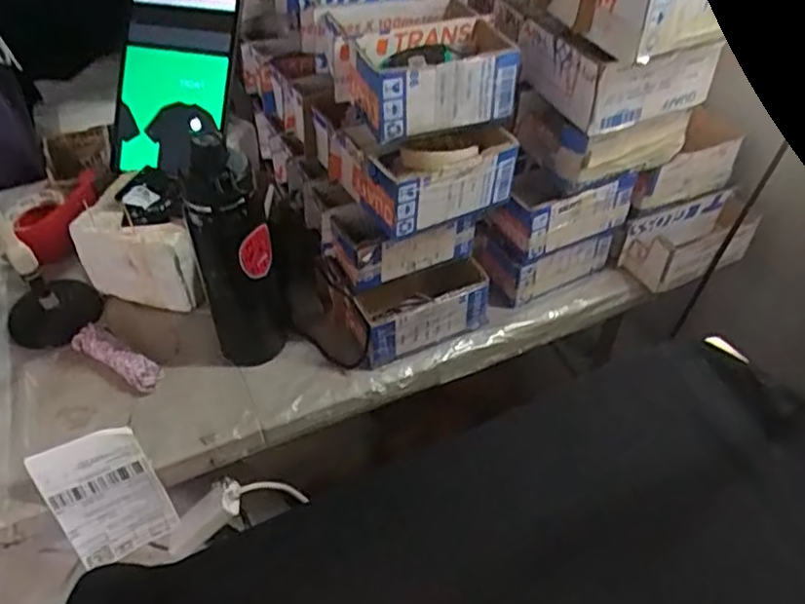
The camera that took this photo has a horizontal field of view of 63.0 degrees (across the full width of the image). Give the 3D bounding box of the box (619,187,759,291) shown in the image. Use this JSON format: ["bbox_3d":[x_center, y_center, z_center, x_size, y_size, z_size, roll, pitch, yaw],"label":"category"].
[{"bbox_3d":[0.382,-0.079,0.858,0.175,0.076,0.075,-18,48,-17],"label":"box"}]

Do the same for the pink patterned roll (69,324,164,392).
[{"bbox_3d":[-0.337,0.064,0.767,0.136,0.027,0.031,23,49,21],"label":"pink patterned roll"}]

